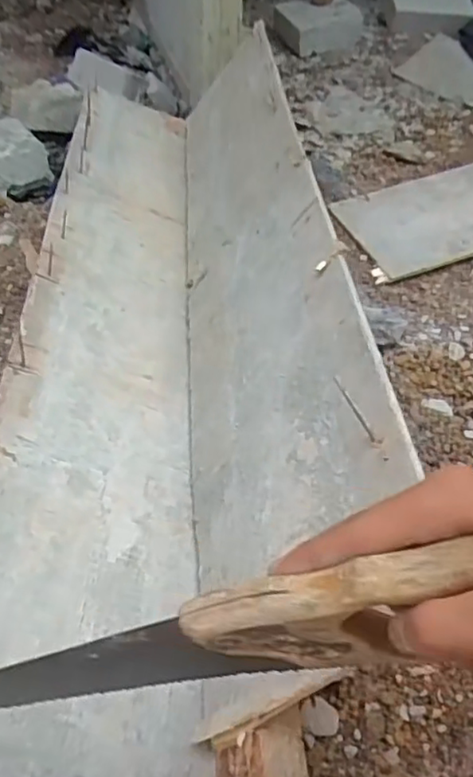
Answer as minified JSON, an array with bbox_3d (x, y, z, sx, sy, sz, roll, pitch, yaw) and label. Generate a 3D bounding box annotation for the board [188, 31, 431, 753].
[{"bbox_3d":[0.009,-0.157,0.731,0.016,0.249,1.037,24,39,-28],"label":"board"}]

